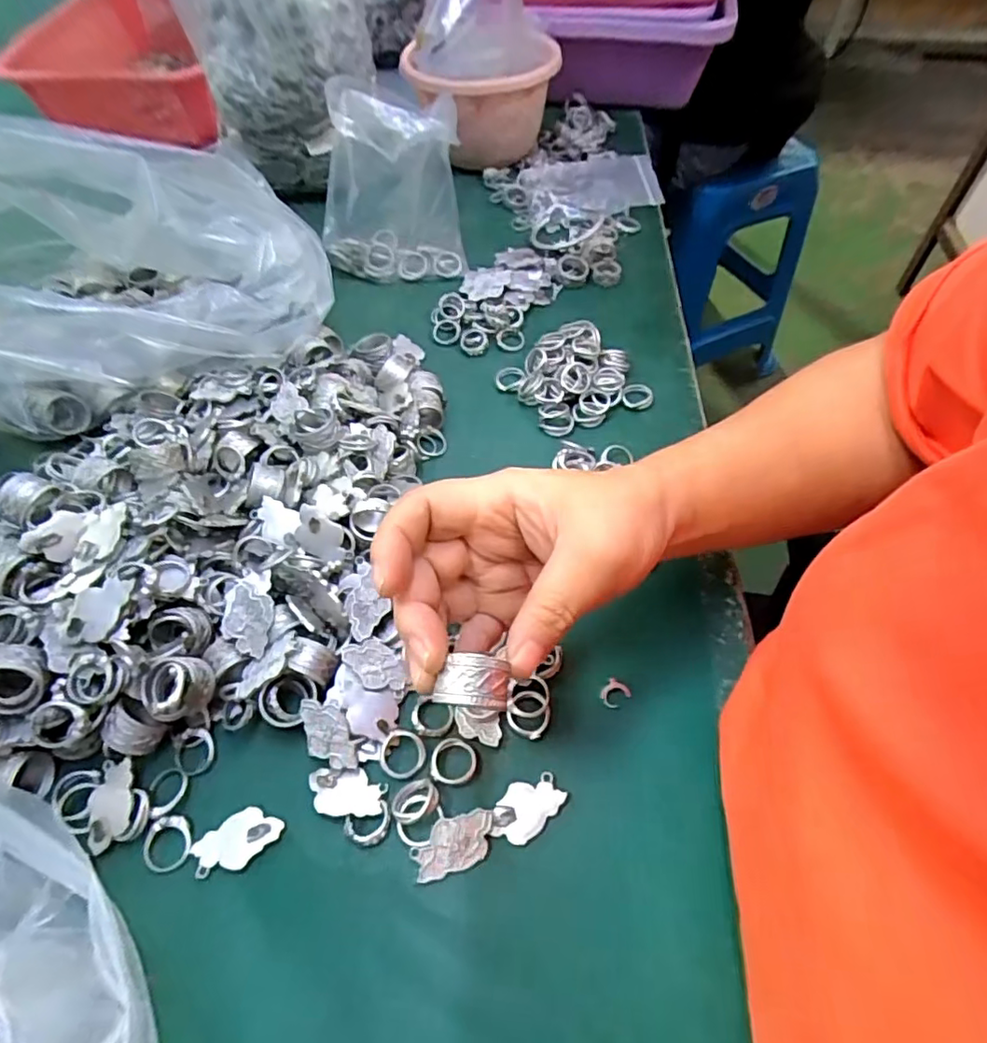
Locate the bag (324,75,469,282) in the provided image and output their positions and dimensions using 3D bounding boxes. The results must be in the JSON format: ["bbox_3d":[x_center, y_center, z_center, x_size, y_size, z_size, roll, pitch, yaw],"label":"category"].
[{"bbox_3d":[-0.083,-0.267,0.478,0.117,0.135,0.066,-4,55,-4],"label":"bag"}]

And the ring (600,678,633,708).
[{"bbox_3d":[0.062,0.087,0.310,0.015,0.004,0.012,-32,62,-22],"label":"ring"}]

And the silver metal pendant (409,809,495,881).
[{"bbox_3d":[-0.018,0.144,0.271,0.038,0.004,0.021,-18,73,-8],"label":"silver metal pendant"}]

